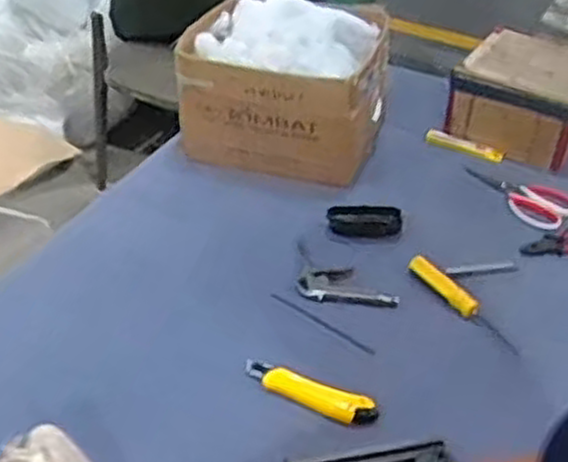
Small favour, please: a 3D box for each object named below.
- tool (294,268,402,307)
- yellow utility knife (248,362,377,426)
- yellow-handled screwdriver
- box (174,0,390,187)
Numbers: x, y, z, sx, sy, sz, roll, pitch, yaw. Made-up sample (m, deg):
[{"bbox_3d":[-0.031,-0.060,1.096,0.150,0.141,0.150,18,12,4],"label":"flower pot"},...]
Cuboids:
[{"bbox_3d":[0.087,0.073,1.071,0.133,0.011,0.066,5,38,5],"label":"tool"},{"bbox_3d":[0.032,0.191,0.940,0.165,0.019,0.037,17,40,20],"label":"yellow utility knife"},{"bbox_3d":[0.235,0.093,1.047,0.034,0.025,0.187,-22,43,-27],"label":"yellow-handled screwdriver"},{"bbox_3d":[-0.002,-0.227,1.268,0.311,0.218,0.210,8,38,9],"label":"box"}]

